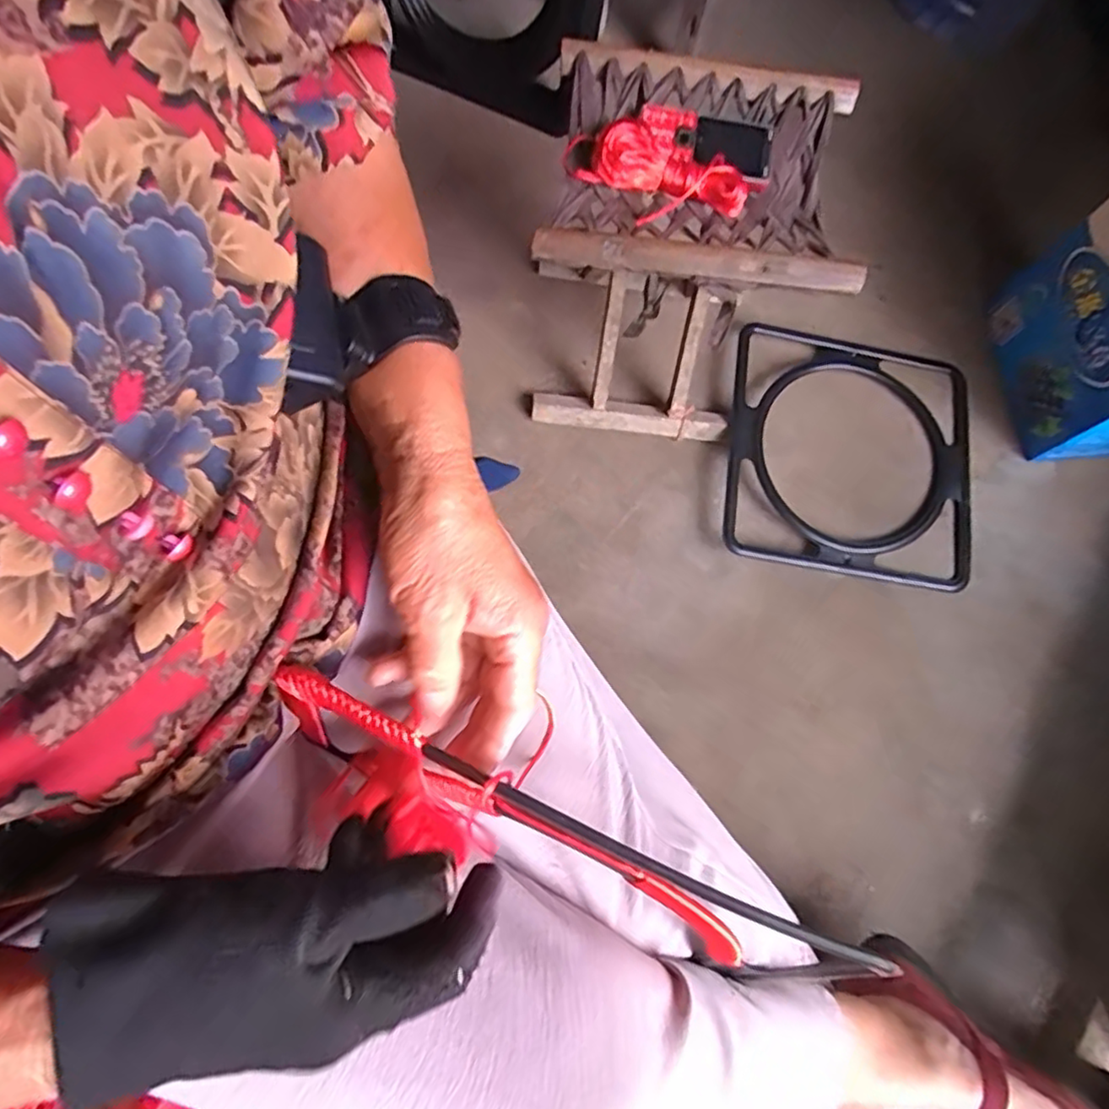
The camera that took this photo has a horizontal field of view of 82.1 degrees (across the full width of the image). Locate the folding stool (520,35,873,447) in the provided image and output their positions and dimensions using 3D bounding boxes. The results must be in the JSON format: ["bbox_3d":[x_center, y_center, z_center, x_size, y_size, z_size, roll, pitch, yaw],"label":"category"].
[{"bbox_3d":[0.125,-0.306,0.711,0.274,0.326,0.233,5,74,-1],"label":"folding stool"}]

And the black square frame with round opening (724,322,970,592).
[{"bbox_3d":[0.384,-0.134,0.826,0.321,0.030,0.328,9,74,0],"label":"black square frame with round opening"}]

